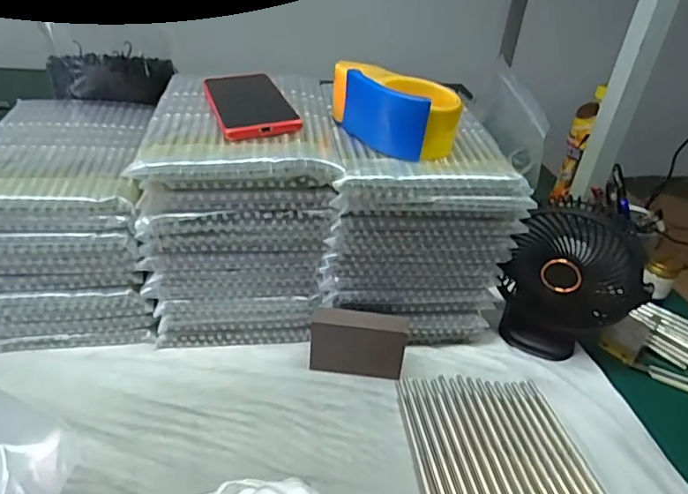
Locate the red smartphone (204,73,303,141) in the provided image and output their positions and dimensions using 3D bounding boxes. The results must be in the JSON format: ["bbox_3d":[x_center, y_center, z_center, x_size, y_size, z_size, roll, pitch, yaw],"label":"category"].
[{"bbox_3d":[-0.101,-0.155,0.569,0.077,0.015,0.166,-6,35,-21],"label":"red smartphone"}]

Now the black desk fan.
[{"bbox_3d":[0.246,0.036,0.589,0.138,0.177,0.087,13,32,12],"label":"black desk fan"}]

